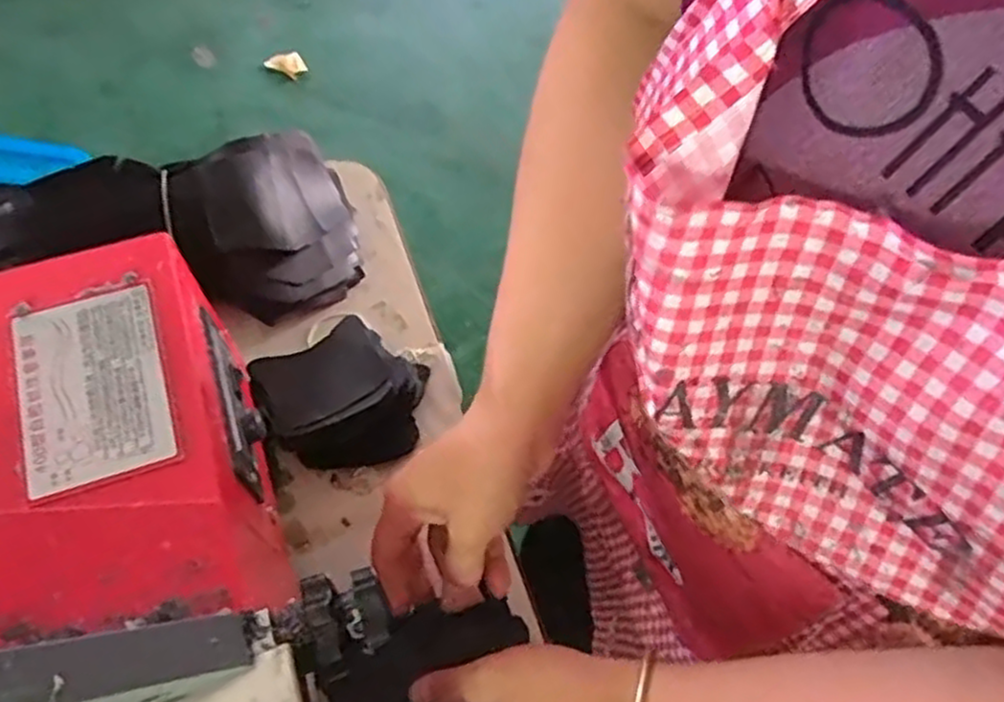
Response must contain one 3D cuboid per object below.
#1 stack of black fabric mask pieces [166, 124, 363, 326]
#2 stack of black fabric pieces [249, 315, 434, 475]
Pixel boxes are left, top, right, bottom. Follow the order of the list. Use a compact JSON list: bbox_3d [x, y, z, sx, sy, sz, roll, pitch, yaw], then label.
[{"bbox_3d":[-0.177,-0.096,0.590,0.119,0.104,0.108,-26,68,-13],"label":"stack of black fabric mask pieces"},{"bbox_3d":[-0.111,0.034,0.556,0.115,0.043,0.109,-29,69,-14],"label":"stack of black fabric pieces"}]

